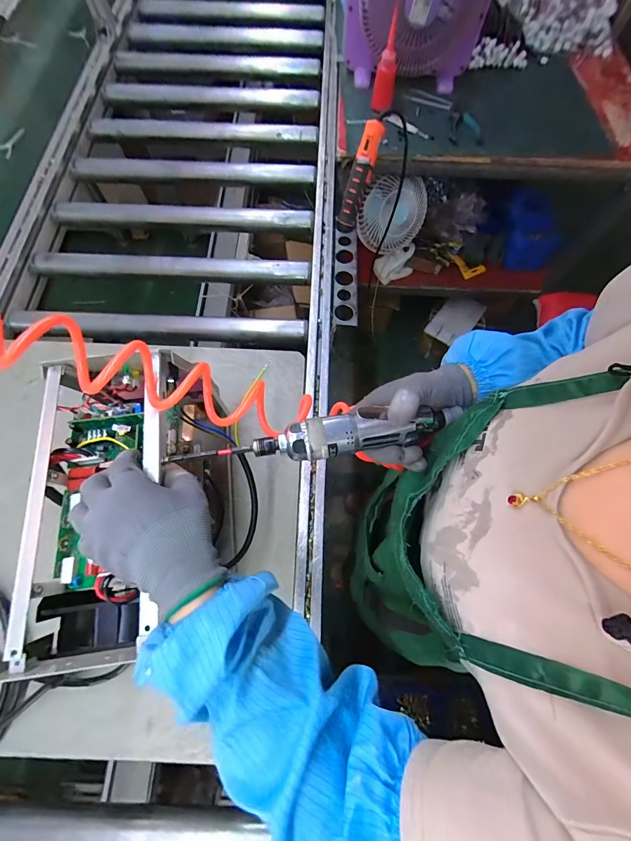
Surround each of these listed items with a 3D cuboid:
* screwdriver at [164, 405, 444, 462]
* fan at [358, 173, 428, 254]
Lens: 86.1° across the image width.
[{"bbox_3d":[-0.005,0.015,0.321,0.257,0.032,0.039,-7,68,-2],"label":"screwdriver"},{"bbox_3d":[0.223,-0.585,0.970,0.209,0.200,0.073,-12,68,-4],"label":"fan"}]

